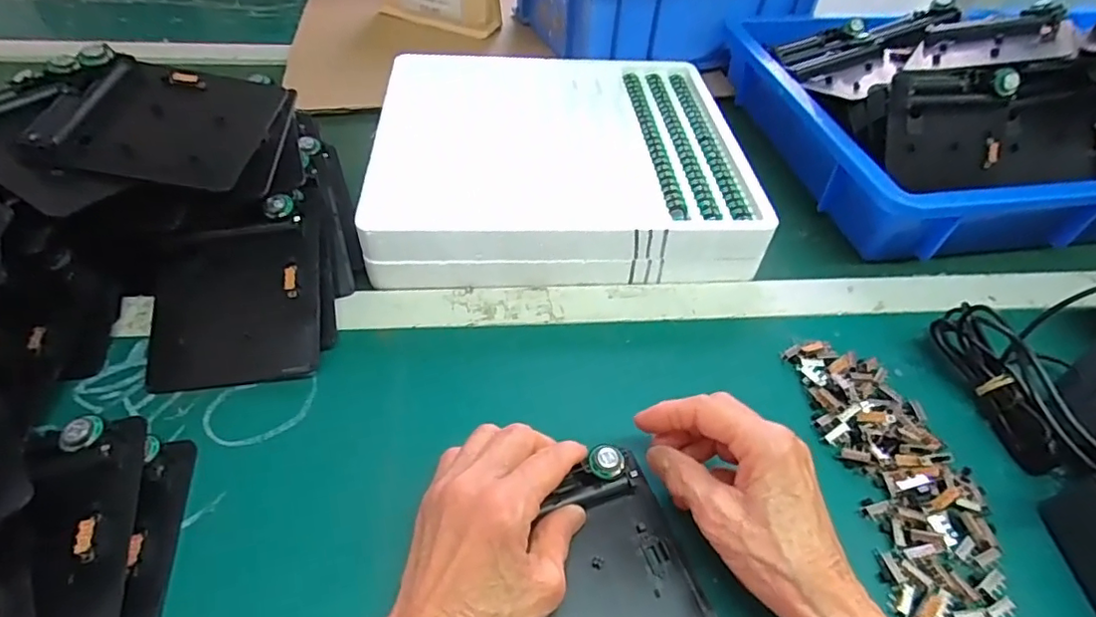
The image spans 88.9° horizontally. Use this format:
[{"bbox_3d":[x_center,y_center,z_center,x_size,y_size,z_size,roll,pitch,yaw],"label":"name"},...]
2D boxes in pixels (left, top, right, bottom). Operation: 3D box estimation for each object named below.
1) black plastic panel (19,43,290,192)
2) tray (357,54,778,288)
[{"bbox_3d":[-0.256,-0.130,0.378,0.118,0.015,0.114,10,53,-10],"label":"black plastic panel"},{"bbox_3d":[0.007,-0.146,0.530,0.312,0.062,0.301,-2,48,-6],"label":"tray"}]

